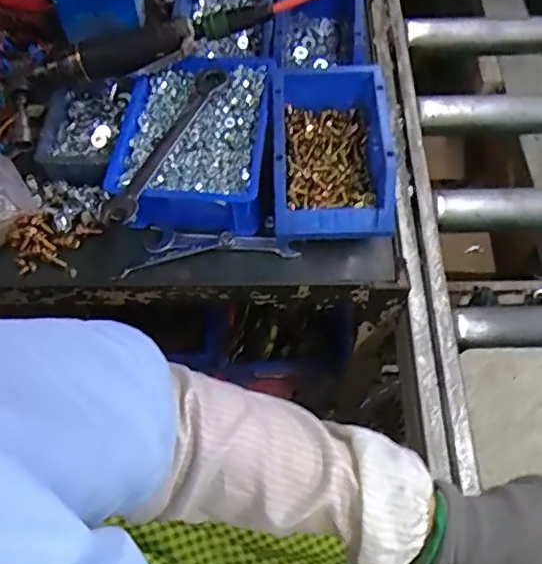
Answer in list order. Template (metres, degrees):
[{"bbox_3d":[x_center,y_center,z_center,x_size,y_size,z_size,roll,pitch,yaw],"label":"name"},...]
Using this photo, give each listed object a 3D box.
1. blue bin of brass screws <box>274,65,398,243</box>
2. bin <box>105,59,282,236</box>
[{"bbox_3d":[0.061,-0.128,0.584,0.112,0.079,0.179,-2,61,1],"label":"blue bin of brass screws"},{"bbox_3d":[-0.074,-0.148,0.606,0.149,0.065,0.207,7,62,6],"label":"bin"}]

